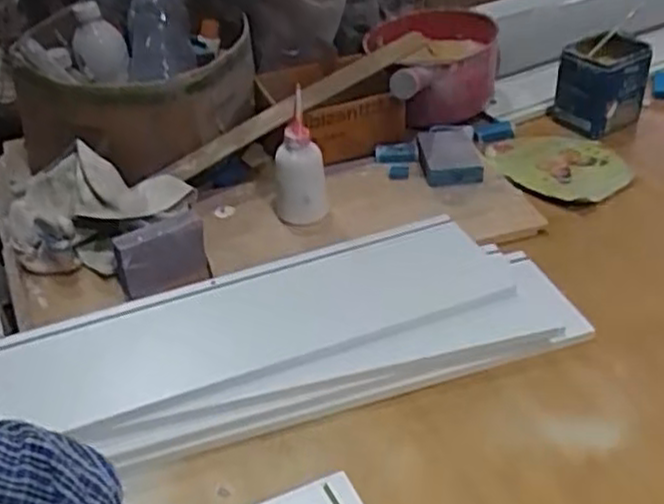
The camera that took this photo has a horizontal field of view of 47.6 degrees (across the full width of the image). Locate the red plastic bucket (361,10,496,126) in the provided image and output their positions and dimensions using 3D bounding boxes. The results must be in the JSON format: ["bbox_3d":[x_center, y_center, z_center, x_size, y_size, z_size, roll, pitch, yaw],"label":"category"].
[{"bbox_3d":[0.152,-0.277,1.146,0.193,0.134,0.163,2,37,8],"label":"red plastic bucket"}]

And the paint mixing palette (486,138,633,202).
[{"bbox_3d":[0.308,-0.123,1.025,0.191,0.017,0.134,26,46,34],"label":"paint mixing palette"}]

